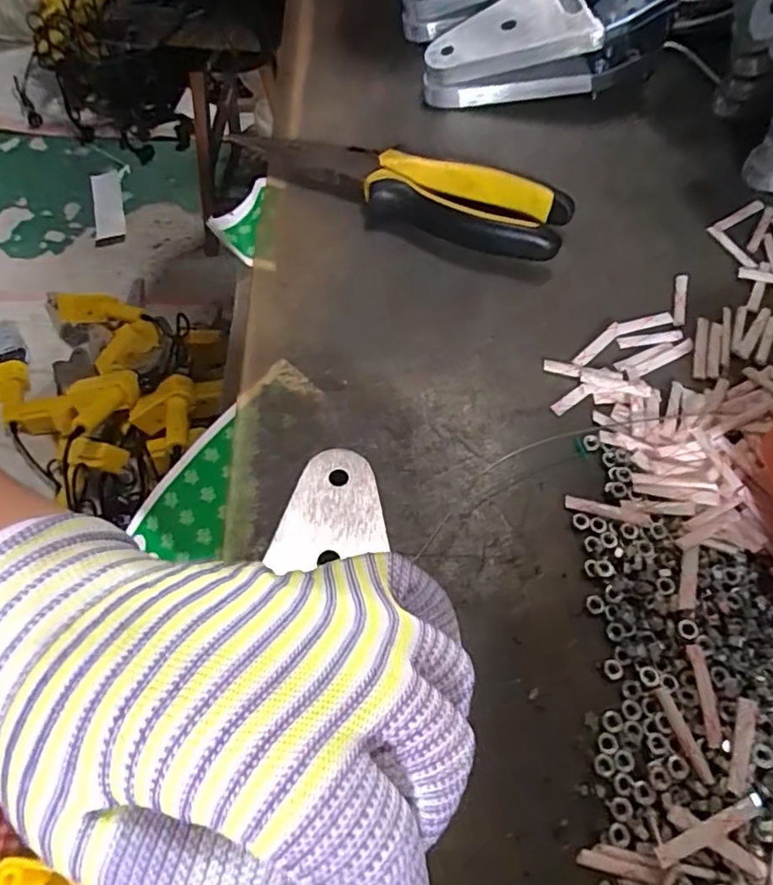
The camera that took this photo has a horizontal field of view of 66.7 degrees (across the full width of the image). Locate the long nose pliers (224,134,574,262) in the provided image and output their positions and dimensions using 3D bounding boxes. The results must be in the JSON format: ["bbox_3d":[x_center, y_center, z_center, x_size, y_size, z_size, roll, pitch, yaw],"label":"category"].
[{"bbox_3d":[0.002,-0.136,0.313,0.188,0.023,0.042,20,66,10],"label":"long nose pliers"}]

